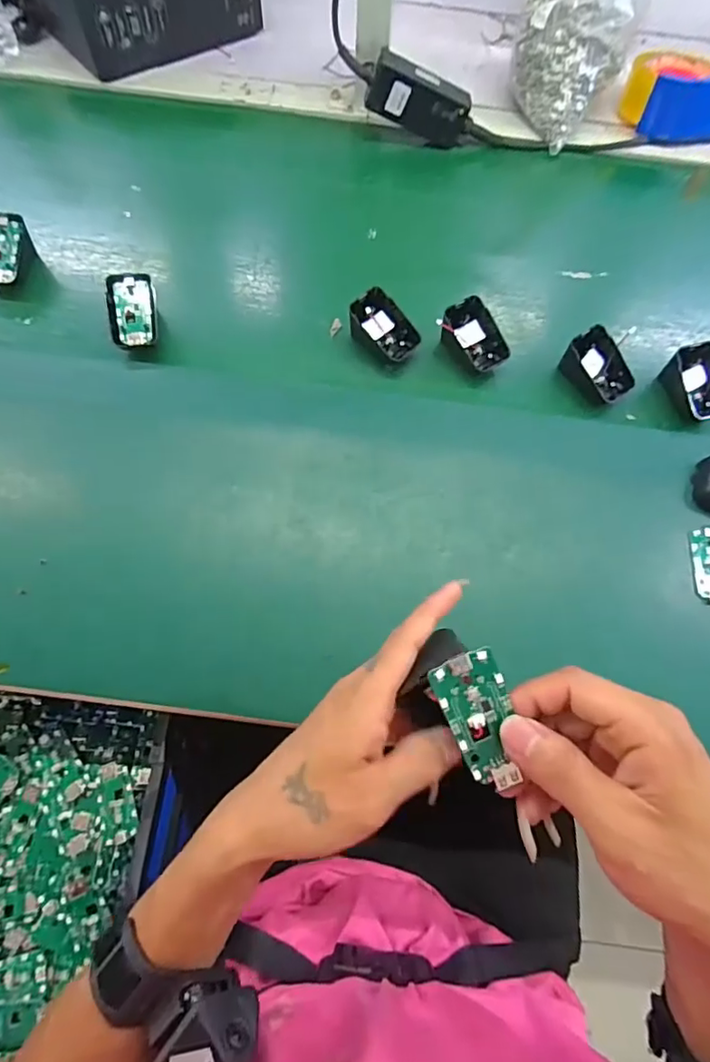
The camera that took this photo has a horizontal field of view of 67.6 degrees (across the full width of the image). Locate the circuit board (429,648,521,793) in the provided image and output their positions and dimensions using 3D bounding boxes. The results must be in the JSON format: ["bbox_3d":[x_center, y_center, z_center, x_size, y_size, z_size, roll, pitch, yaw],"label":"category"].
[{"bbox_3d":[0.057,0.088,0.244,0.031,0.006,0.063,-15,92,-8],"label":"circuit board"}]

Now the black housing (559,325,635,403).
[{"bbox_3d":[0.230,-0.152,0.503,0.052,0.040,0.065,-31,72,-10],"label":"black housing"}]

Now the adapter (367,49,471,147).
[{"bbox_3d":[0.074,-0.485,0.599,0.116,0.053,0.024,13,67,-21],"label":"adapter"}]

